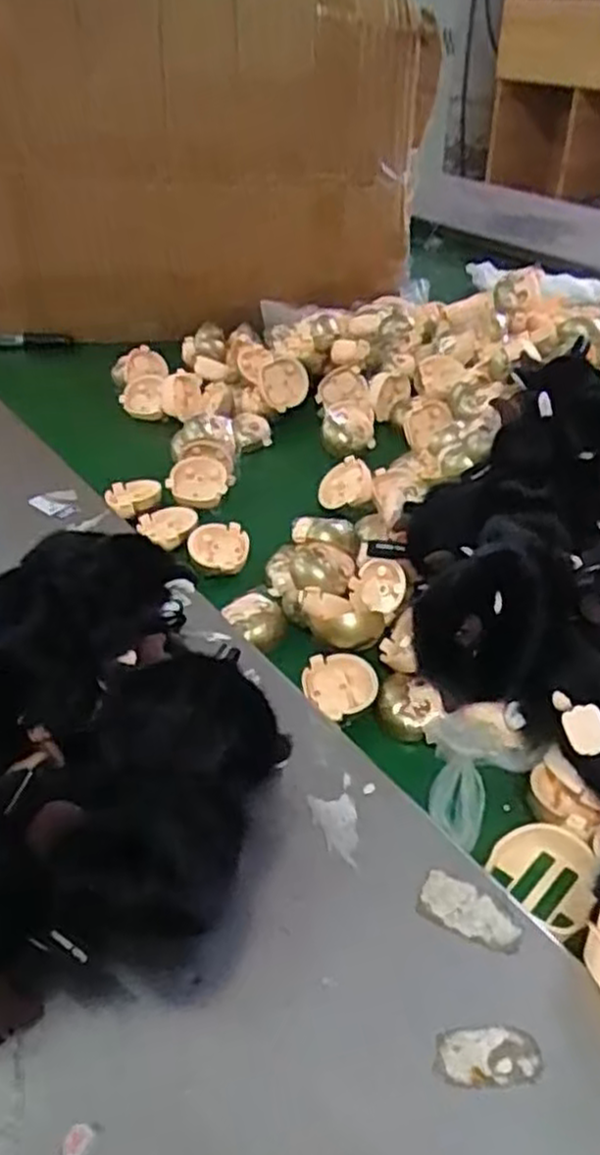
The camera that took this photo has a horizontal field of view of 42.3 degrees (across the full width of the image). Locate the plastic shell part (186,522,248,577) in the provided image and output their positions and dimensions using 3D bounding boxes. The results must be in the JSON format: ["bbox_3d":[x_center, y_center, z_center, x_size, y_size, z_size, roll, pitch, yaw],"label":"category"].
[{"bbox_3d":[-0.064,-0.024,0.612,0.047,0.012,0.049,3,47,-12],"label":"plastic shell part"}]

